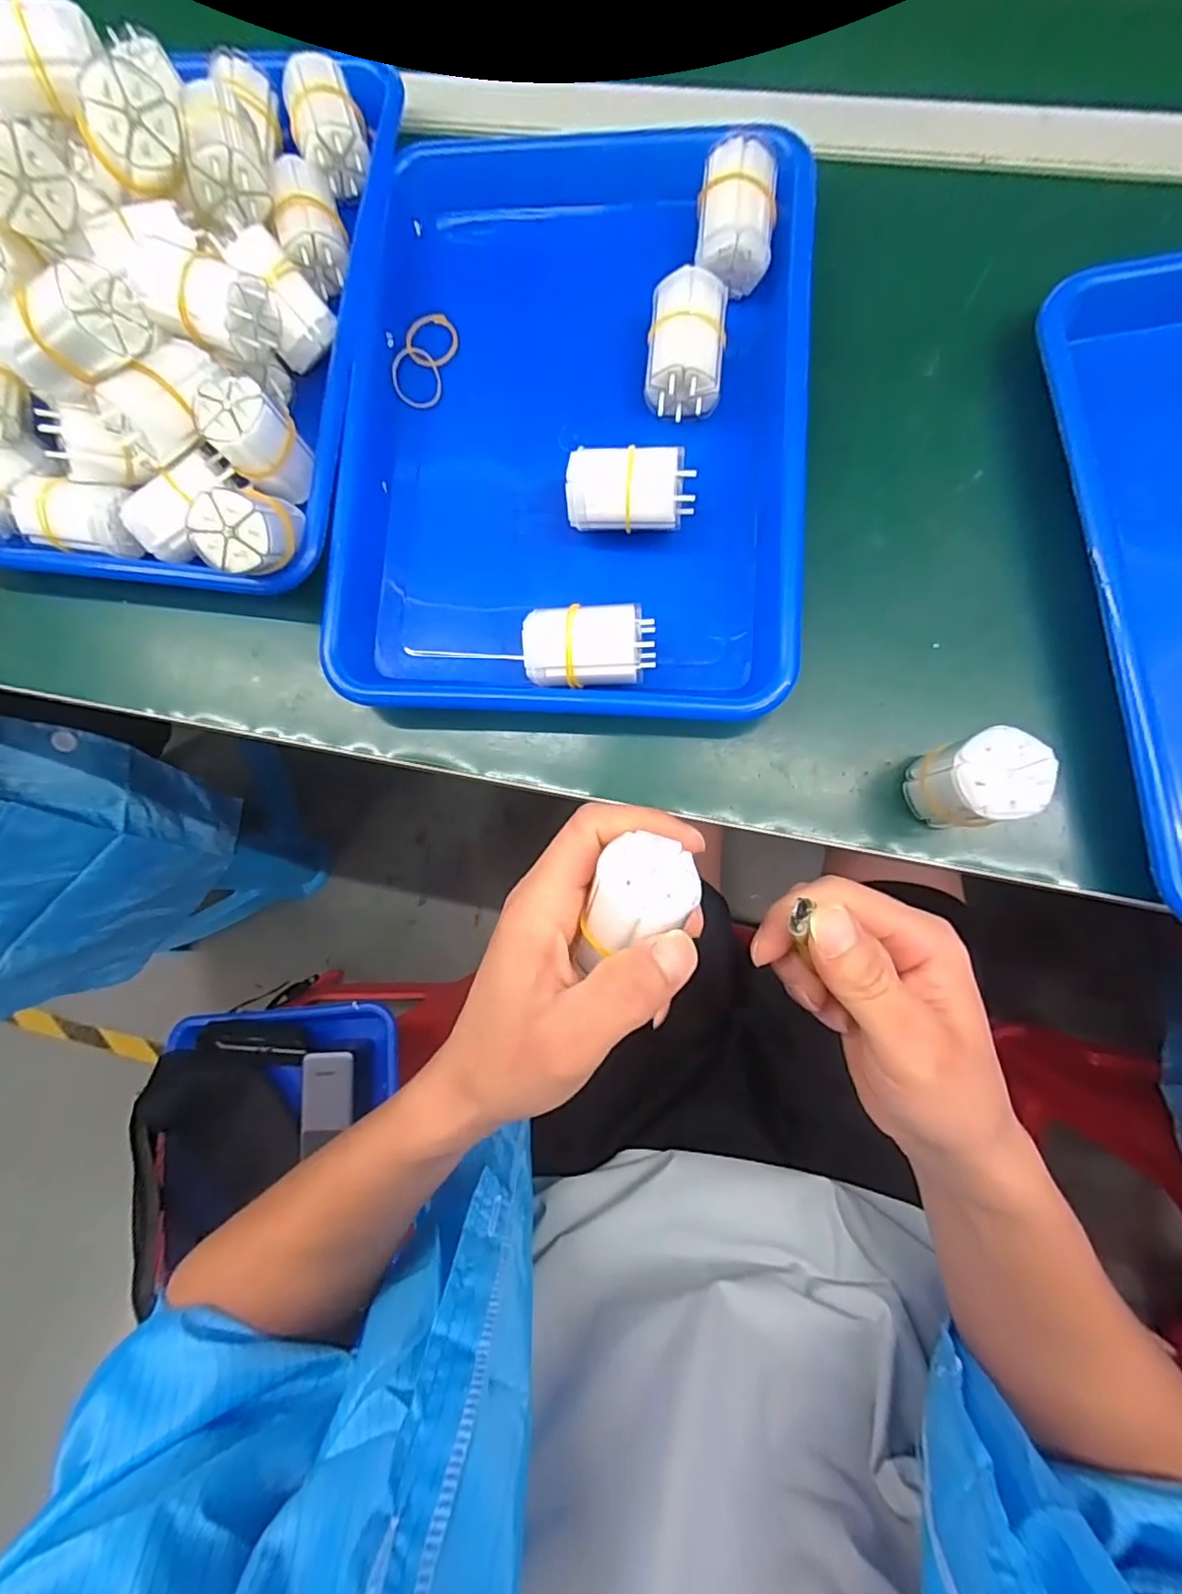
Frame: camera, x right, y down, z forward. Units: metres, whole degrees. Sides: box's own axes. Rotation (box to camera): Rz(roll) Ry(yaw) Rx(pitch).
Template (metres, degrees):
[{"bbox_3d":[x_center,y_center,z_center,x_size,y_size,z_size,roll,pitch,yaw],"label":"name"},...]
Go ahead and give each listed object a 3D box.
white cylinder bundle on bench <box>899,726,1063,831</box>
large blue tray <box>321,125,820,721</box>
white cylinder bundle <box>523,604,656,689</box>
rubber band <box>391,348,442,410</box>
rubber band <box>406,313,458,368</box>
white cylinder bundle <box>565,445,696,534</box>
[{"bbox_3d":[0.173,-0.007,0.277,0.038,0.058,0.037,-1,80,7],"label":"white cylinder bundle on bench"},{"bbox_3d":[-0.009,-0.221,0.339,0.245,0.052,0.348,3,85,7],"label":"large blue tray"},{"bbox_3d":[0.000,-0.074,0.317,0.065,0.046,0.039,-2,84,5],"label":"white cylinder bundle"},{"bbox_3d":[-0.103,-0.248,0.361,0.028,0.004,0.036,-7,89,-10],"label":"rubber band"},{"bbox_3d":[-0.095,-0.272,0.364,0.032,0.004,0.033,0,82,-3],"label":"rubber band"},{"bbox_3d":[0.022,-0.157,0.324,0.065,0.040,0.038,0,84,5],"label":"white cylinder bundle"}]

